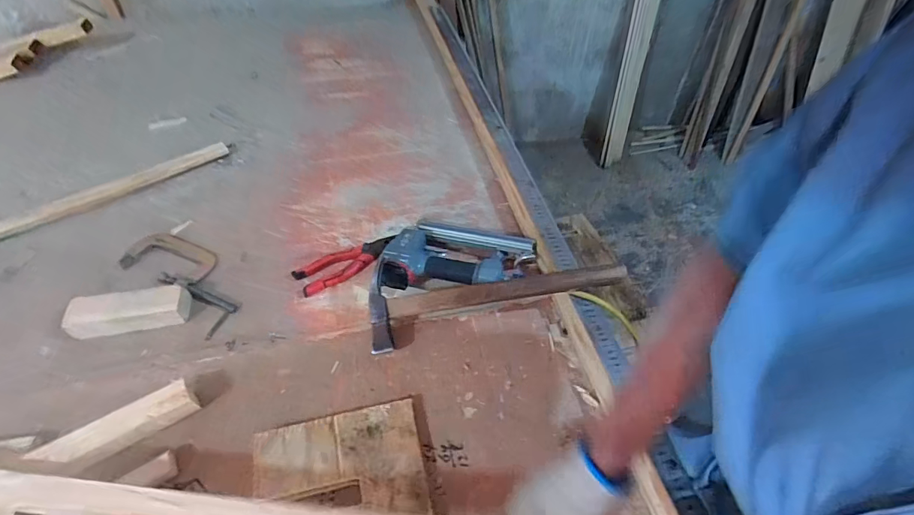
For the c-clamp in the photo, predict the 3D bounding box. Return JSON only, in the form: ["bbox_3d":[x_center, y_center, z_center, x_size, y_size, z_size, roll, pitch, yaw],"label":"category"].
[{"bbox_3d":[-0.447,0.030,0.734,0.238,0.021,0.105,32,58,22],"label":"c-clamp"}]

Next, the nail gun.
[{"bbox_3d":[0.008,-0.005,0.747,0.251,0.058,0.150,3,51,1],"label":"nail gun"}]

